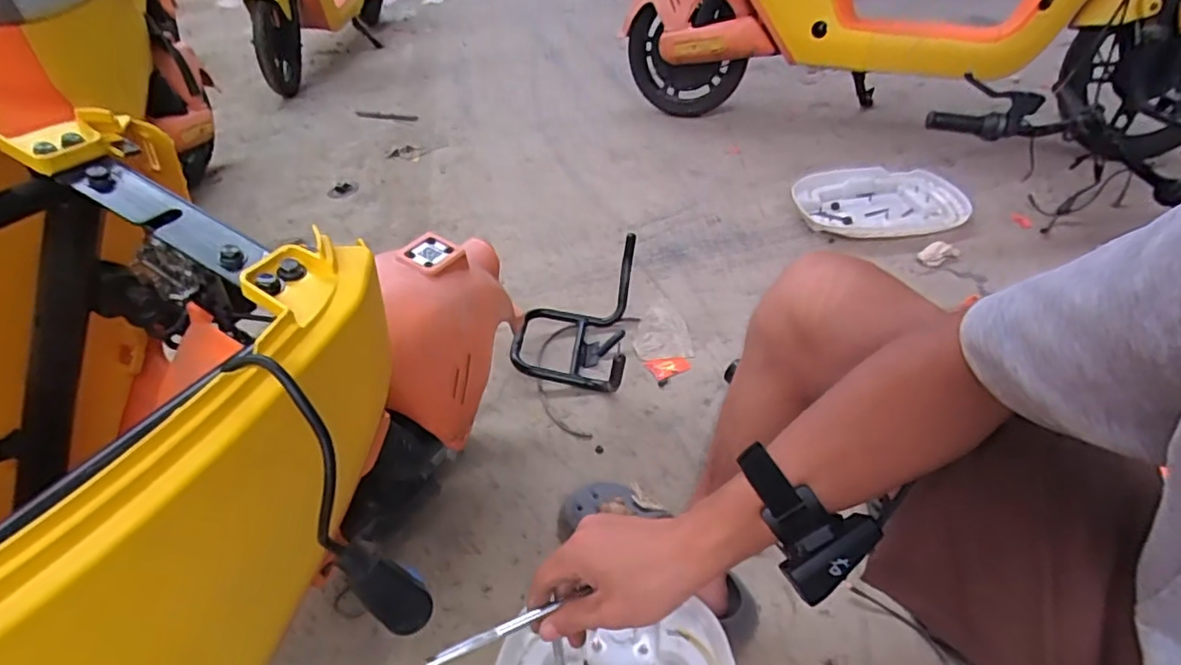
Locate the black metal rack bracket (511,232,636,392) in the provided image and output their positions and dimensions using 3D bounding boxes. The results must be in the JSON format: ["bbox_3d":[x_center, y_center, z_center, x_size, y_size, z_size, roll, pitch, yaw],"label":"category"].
[{"bbox_3d":[-0.032,-0.012,1.036,0.199,0.142,0.314,0,40,8],"label":"black metal rack bracket"}]

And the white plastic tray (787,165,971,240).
[{"bbox_3d":[0.662,-0.305,1.367,0.360,0.040,0.293,-7,40,0],"label":"white plastic tray"}]

